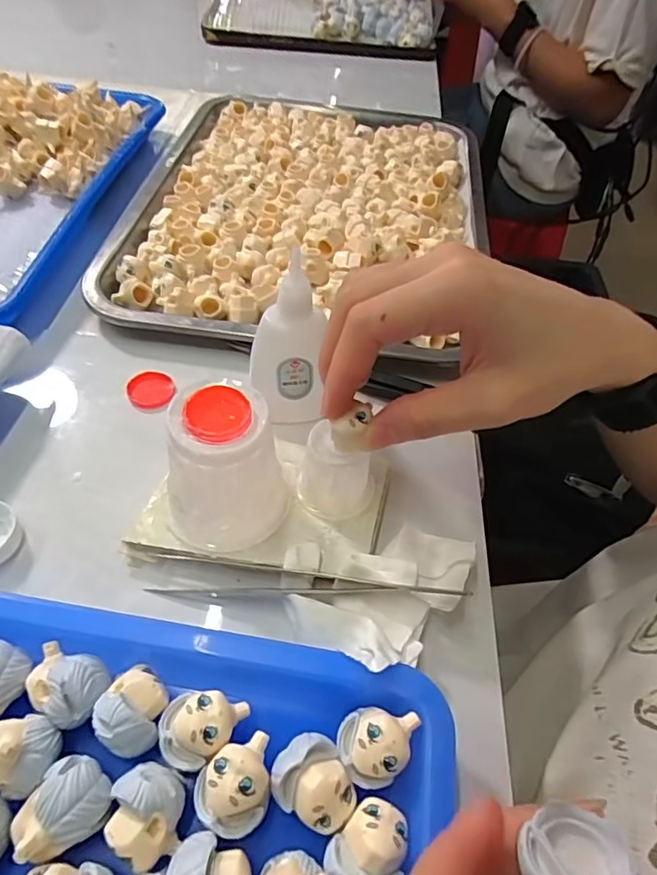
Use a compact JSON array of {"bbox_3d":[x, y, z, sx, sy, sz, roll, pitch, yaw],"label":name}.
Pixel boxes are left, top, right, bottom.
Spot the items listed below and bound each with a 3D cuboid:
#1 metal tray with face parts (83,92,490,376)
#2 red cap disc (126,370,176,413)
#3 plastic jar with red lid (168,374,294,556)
[{"bbox_3d":[-0.013,-0.195,0.424,0.269,0.030,0.357,8,53,2],"label":"metal tray with face parts"},{"bbox_3d":[-0.100,-0.027,0.306,0.025,0.004,0.028,-20,57,-18],"label":"red cap disc"},{"bbox_3d":[-0.044,0.014,0.228,0.045,0.064,0.046,2,53,-3],"label":"plastic jar with red lid"}]

